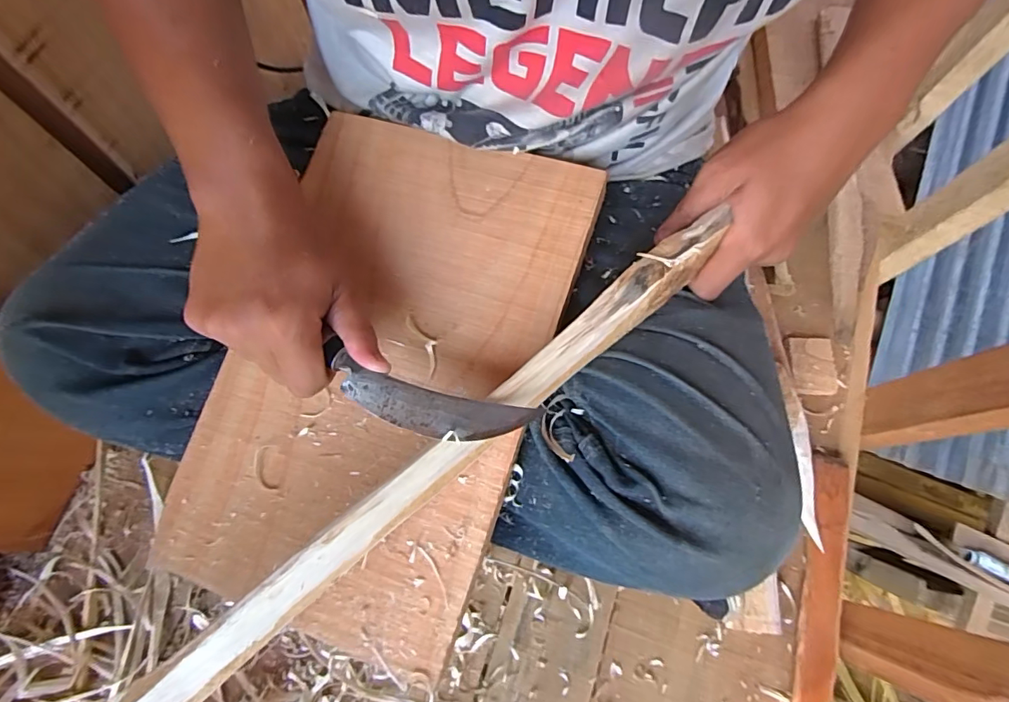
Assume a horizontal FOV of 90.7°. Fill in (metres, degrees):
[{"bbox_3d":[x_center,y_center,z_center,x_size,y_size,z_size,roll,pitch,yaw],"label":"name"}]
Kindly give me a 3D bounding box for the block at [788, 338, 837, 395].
[{"bbox_3d":[0.315,0.015,0.511,0.042,0.004,0.059,4,71,1],"label":"block"}]

